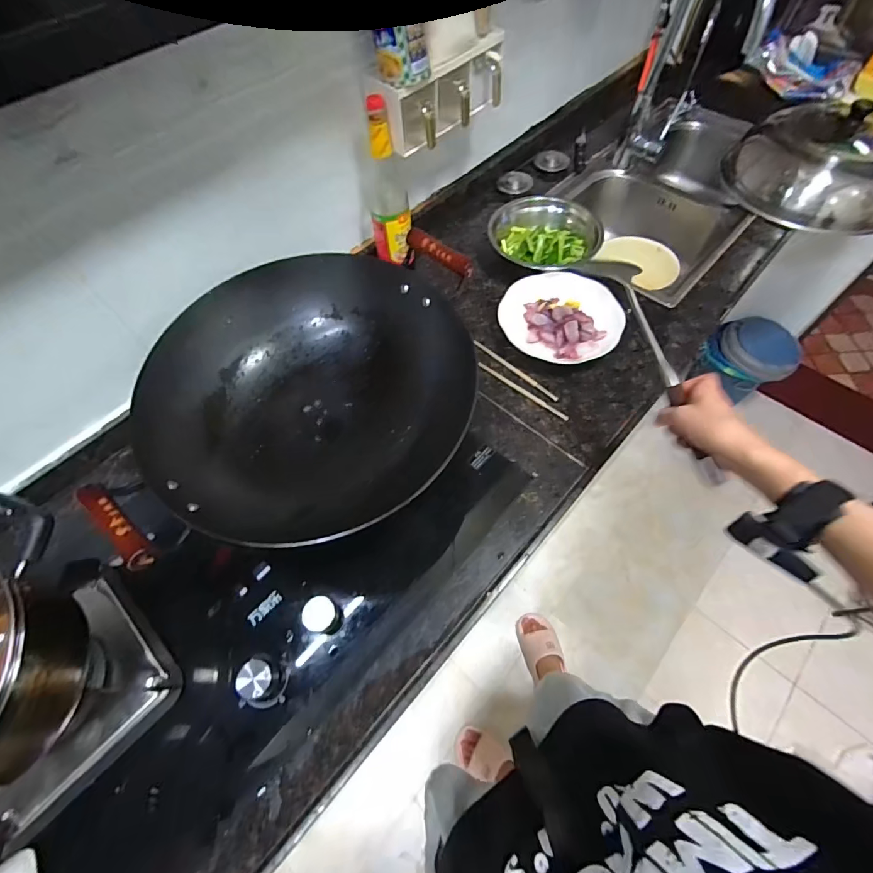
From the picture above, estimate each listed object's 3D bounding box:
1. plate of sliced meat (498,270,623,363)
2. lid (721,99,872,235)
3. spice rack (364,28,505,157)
[{"bbox_3d":[0.216,-0.207,0.747,0.206,0.043,0.170,5,60,6],"label":"plate of sliced meat"},{"bbox_3d":[0.835,-0.600,0.934,0.307,0.150,0.293,-7,59,-1],"label":"lid"},{"bbox_3d":[0.006,-0.547,0.683,0.092,0.089,0.239,38,68,22],"label":"spice rack"}]

